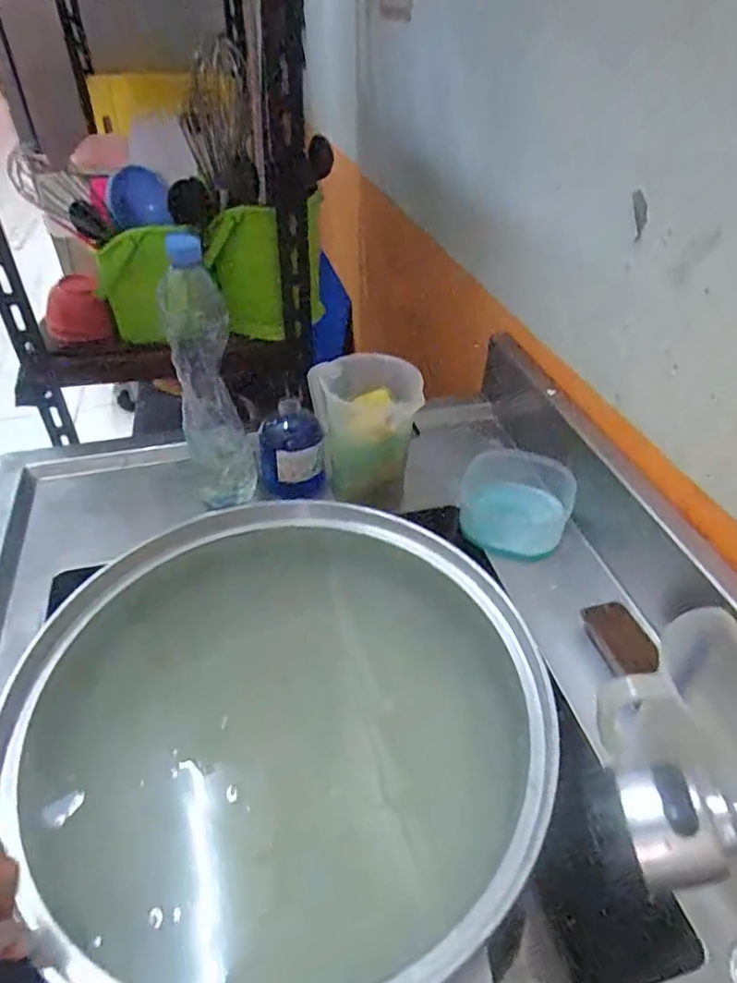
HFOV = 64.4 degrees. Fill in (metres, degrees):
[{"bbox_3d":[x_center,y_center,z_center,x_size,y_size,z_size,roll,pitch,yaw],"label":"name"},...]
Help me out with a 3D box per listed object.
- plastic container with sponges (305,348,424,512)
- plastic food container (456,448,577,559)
[{"bbox_3d":[0.002,-0.078,0.738,0.120,0.145,0.138,-13,42,-15],"label":"plastic container with sponges"},{"bbox_3d":[0.183,0.014,0.736,0.142,0.044,0.140,18,79,22],"label":"plastic food container"}]

